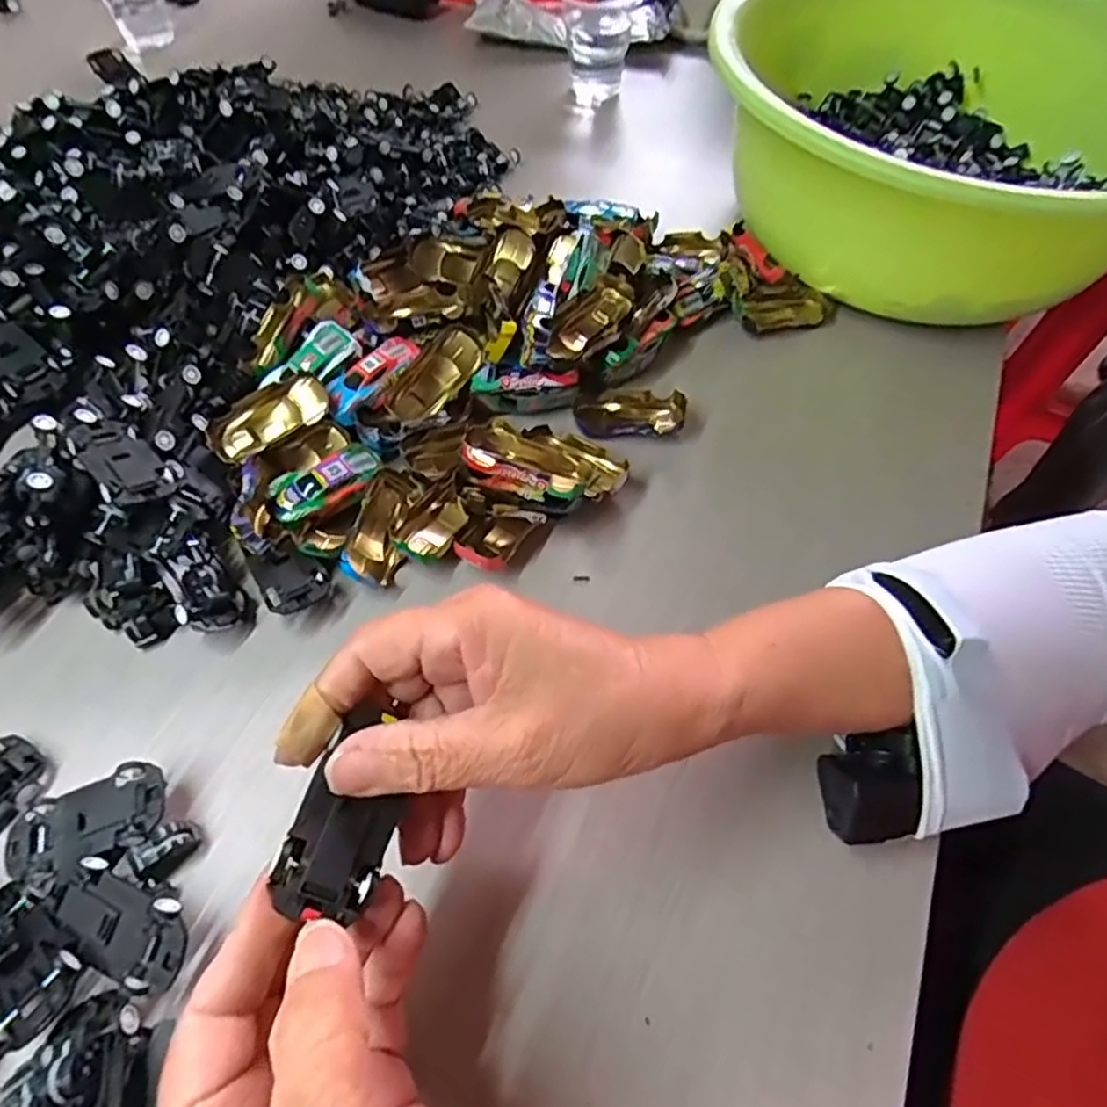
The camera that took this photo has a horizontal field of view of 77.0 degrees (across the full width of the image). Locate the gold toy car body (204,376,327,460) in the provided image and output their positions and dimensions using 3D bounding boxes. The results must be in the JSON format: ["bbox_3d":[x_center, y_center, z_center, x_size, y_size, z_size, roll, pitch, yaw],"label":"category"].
[{"bbox_3d":[-0.151,-0.073,0.375,0.065,0.021,0.033,-25,60,3],"label":"gold toy car body"}]

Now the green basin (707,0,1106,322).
[{"bbox_3d":[0.256,-0.285,0.466,0.295,0.123,0.350,9,57,3],"label":"green basin"}]

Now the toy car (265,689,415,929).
[{"bbox_3d":[-0.067,0.082,0.226,0.029,0.020,0.065,28,49,-15],"label":"toy car"}]

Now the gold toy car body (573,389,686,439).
[{"bbox_3d":[0.045,-0.084,0.406,0.063,0.012,0.035,5,57,1],"label":"gold toy car body"}]

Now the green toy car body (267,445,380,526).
[{"bbox_3d":[-0.119,-0.036,0.364,0.059,0.016,0.026,-33,64,-21],"label":"green toy car body"}]

